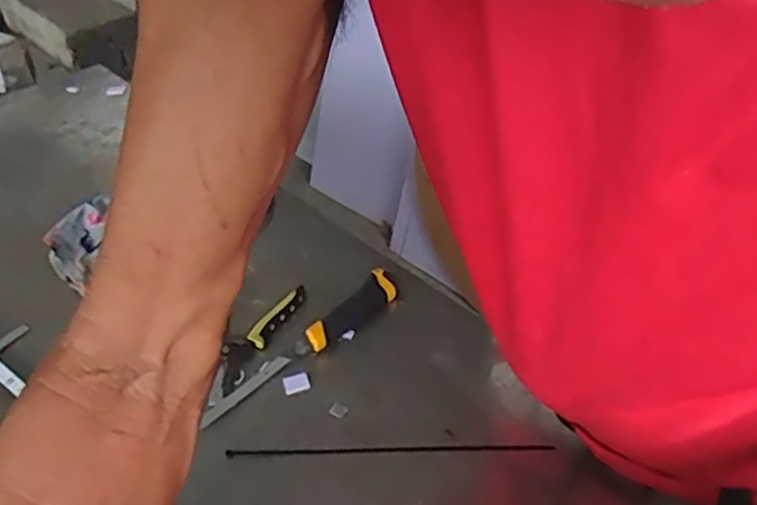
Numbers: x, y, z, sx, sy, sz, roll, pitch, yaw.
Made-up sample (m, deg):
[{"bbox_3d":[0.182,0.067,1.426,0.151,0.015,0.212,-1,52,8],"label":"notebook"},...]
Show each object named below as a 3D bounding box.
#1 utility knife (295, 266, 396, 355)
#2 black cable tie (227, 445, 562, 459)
[{"bbox_3d":[-0.030,0.070,0.751,0.037,0.027,0.144,23,44,32],"label":"utility knife"},{"bbox_3d":[0.007,0.182,0.617,0.297,0.009,0.010,-2,36,4],"label":"black cable tie"}]

